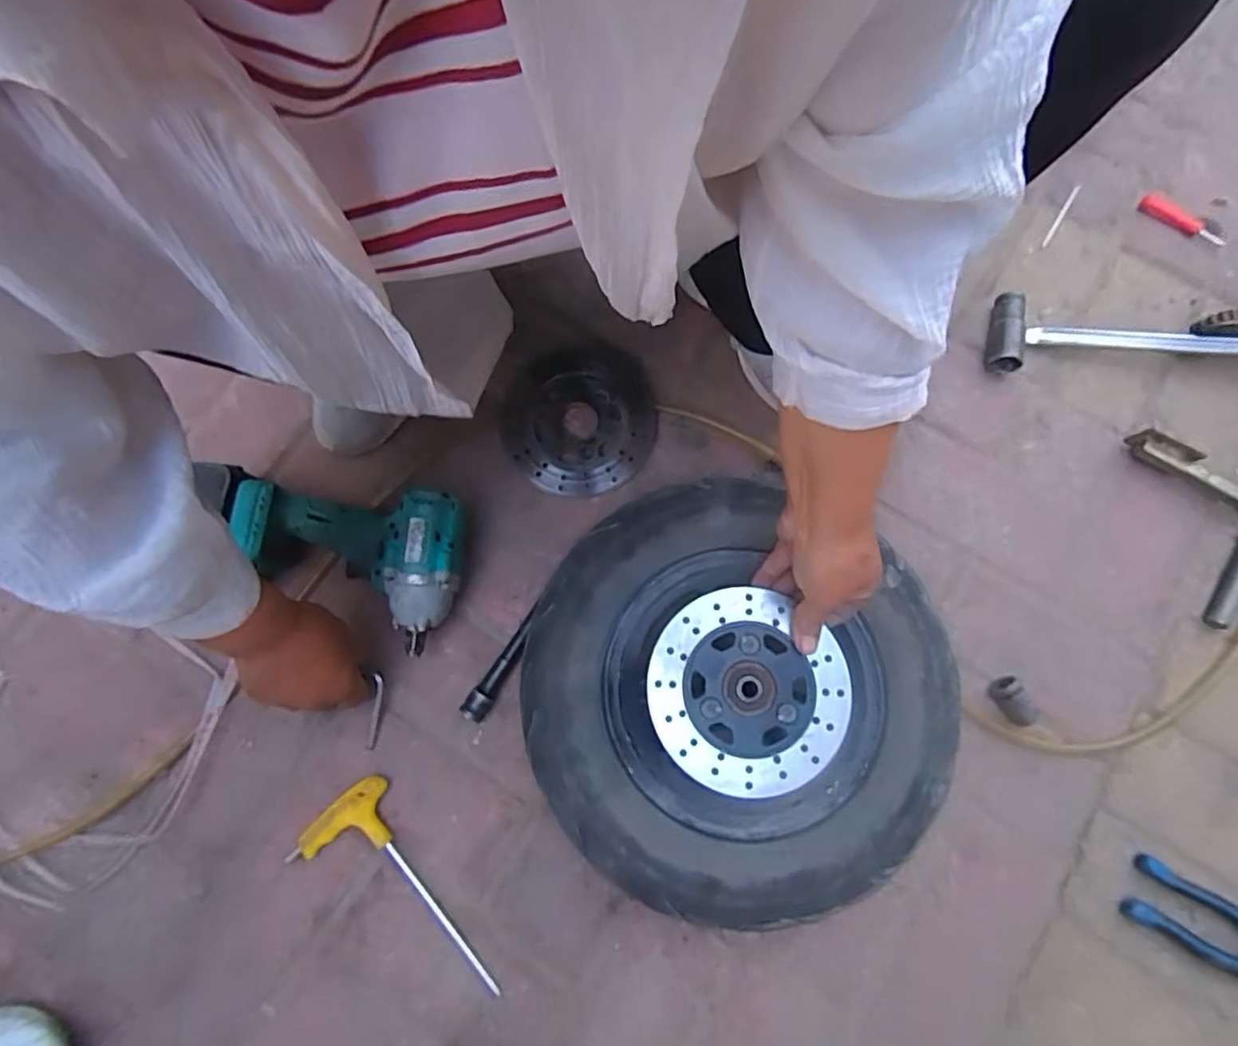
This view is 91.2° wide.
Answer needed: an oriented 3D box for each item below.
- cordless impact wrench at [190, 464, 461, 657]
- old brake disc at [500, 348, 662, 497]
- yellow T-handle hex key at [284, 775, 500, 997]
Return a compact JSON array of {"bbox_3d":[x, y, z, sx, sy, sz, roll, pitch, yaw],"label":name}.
[{"bbox_3d":[-0.248,0.033,0.551,0.206,0.068,0.130,7,76,2],"label":"cordless impact wrench"},{"bbox_3d":[-0.042,-0.106,0.609,0.148,0.013,0.158,0,76,0],"label":"old brake disc"},{"bbox_3d":[-0.195,0.325,0.508,0.091,0.017,0.201,-34,79,-8],"label":"yellow T-handle hex key"}]

